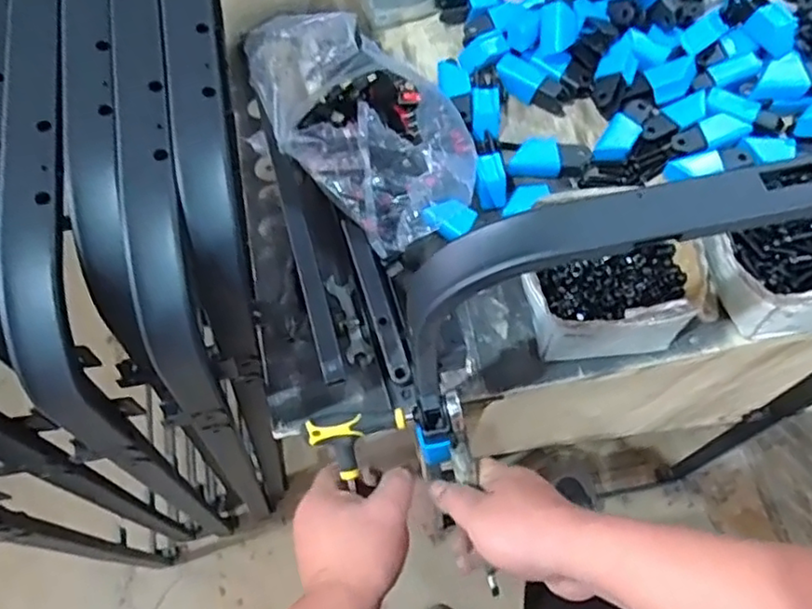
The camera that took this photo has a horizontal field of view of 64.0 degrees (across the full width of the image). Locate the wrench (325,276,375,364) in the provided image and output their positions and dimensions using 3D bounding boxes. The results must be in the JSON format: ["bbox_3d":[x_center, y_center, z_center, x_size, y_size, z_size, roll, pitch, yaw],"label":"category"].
[{"bbox_3d":[-0.057,0.014,0.662,0.029,0.005,0.099,-15,69,-4],"label":"wrench"}]

